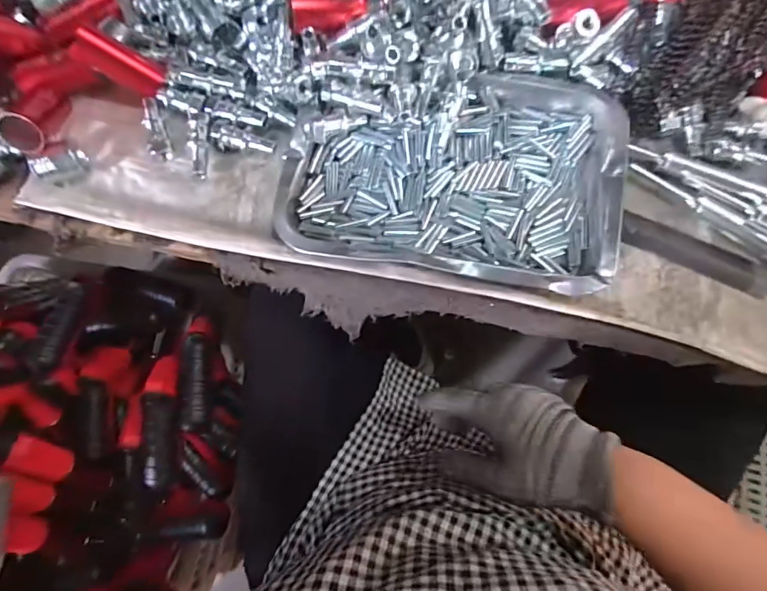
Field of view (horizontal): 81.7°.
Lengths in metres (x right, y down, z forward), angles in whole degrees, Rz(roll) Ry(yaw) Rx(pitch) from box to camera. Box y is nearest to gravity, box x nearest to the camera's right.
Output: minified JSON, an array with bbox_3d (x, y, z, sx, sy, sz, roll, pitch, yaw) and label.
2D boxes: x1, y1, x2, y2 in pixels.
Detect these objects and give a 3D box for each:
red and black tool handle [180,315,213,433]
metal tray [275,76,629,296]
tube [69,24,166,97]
[{"bbox_3d":[-0.210,0.087,0.498,0.026,0.025,0.123,-1,79,-1],"label":"red and black tool handle"},{"bbox_3d":[0.055,-0.103,0.355,0.253,0.030,0.171,9,79,1],"label":"metal tray"},{"bbox_3d":[-0.209,-0.185,0.351,0.021,0.061,0.026,-3,74,45],"label":"tube"}]

